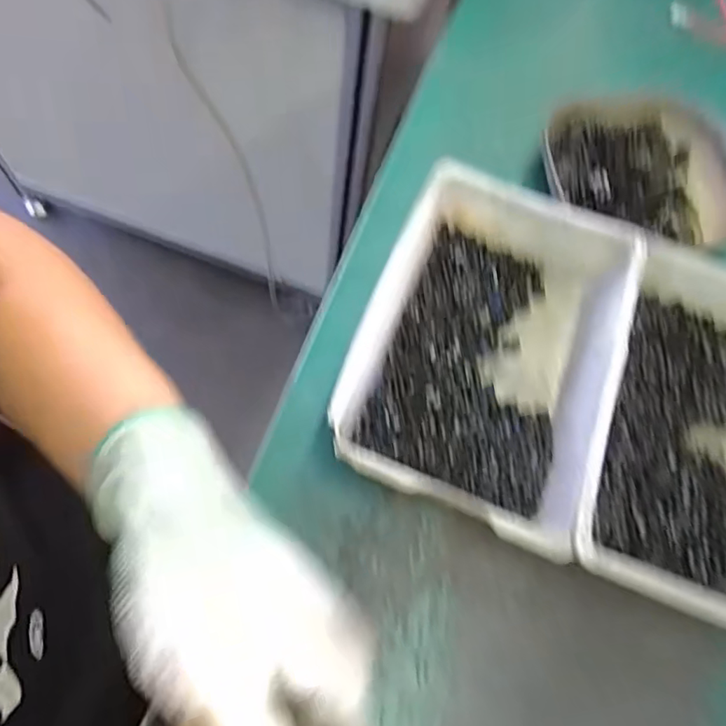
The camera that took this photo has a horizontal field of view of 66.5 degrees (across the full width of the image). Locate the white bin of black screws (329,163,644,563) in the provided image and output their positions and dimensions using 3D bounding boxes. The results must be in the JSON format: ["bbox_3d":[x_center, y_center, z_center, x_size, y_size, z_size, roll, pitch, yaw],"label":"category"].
[{"bbox_3d":[0.073,-0.009,0.332,0.140,0.048,0.199,24,68,4],"label":"white bin of black screws"}]

